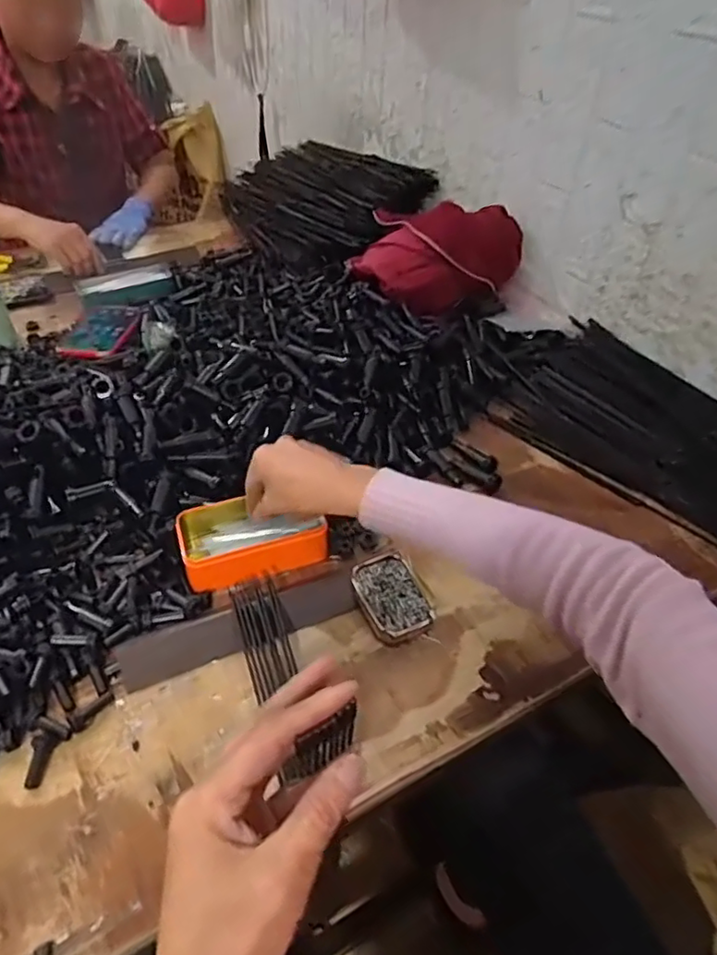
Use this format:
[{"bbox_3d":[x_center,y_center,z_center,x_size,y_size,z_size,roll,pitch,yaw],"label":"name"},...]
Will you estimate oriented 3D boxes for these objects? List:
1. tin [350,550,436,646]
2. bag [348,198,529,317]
[{"bbox_3d":[0.032,0.117,0.598,0.064,0.020,0.089,-16,50,-20],"label":"tin"},{"bbox_3d":[0.119,-0.348,0.939,0.228,0.114,0.186,-30,52,-30],"label":"bag"}]

